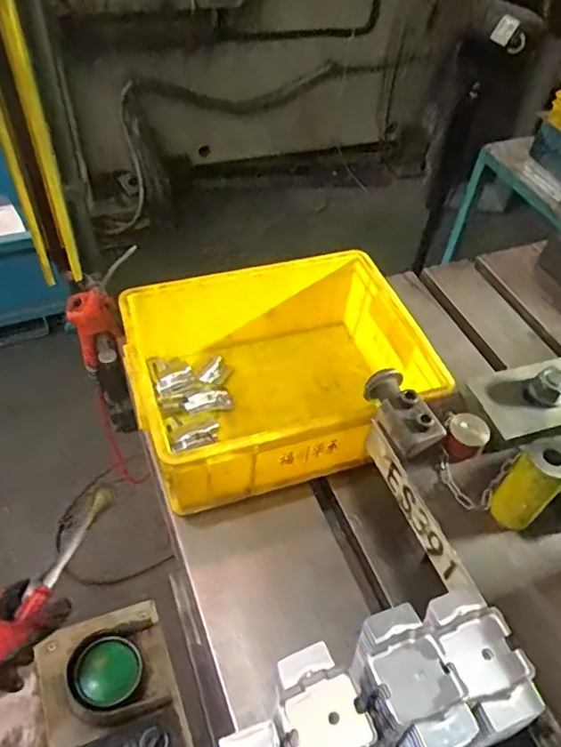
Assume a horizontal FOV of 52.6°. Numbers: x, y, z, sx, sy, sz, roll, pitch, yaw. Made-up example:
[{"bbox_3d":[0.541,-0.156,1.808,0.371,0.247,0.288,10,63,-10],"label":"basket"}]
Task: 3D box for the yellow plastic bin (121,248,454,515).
[{"bbox_3d":[-0.006,0.001,0.711,0.343,0.129,0.260,-15,53,-18],"label":"yellow plastic bin"}]

